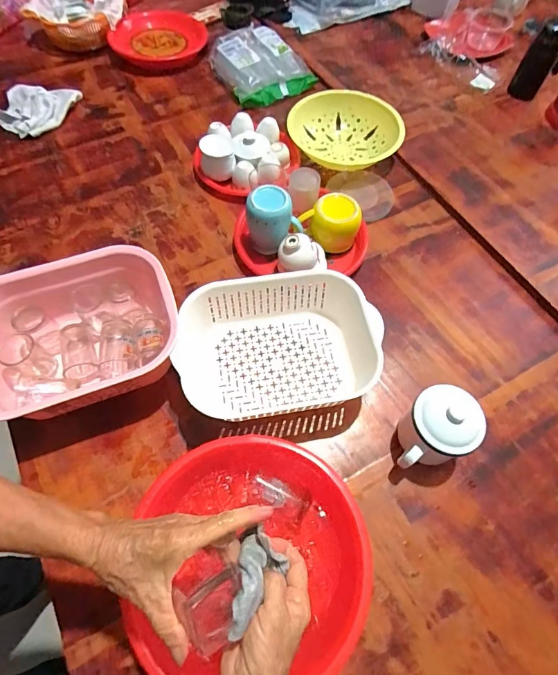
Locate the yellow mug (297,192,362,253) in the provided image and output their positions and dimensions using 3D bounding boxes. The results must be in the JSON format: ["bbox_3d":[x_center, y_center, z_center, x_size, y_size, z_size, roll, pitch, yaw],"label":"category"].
[{"bbox_3d":[0.099,-0.220,0.753,0.111,0.090,0.079,18,62,8],"label":"yellow mug"}]

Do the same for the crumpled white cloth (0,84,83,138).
[{"bbox_3d":[-0.582,-0.547,0.937,0.160,0.040,0.167,8,61,3],"label":"crumpled white cloth"}]

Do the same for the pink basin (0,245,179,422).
[{"bbox_3d":[-0.304,-0.001,0.602,0.287,0.133,0.232,-20,64,-12],"label":"pink basin"}]

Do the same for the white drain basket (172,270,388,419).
[{"bbox_3d":[0.006,0.013,0.622,0.284,0.100,0.203,-5,61,-4],"label":"white drain basket"}]

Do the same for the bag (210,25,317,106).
[{"bbox_3d":[-0.049,-0.700,1.011,0.201,0.069,0.228,-27,65,-15],"label":"bag"}]

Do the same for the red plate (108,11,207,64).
[{"bbox_3d":[-0.318,-0.845,1.098,0.233,0.036,0.254,1,61,-1],"label":"red plate"}]

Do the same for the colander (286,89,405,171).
[{"bbox_3d":[0.155,-0.474,0.908,0.255,0.067,0.221,22,63,10],"label":"colander"}]

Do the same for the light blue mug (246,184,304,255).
[{"bbox_3d":[-0.007,-0.215,0.734,0.100,0.112,0.081,4,61,1],"label":"light blue mug"}]

